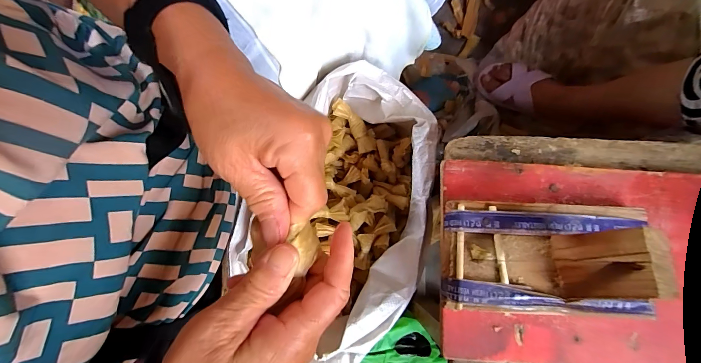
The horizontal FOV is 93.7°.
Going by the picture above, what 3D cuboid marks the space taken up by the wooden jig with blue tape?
[{"bbox_3d":[0.155,0.055,0.238,0.158,0.089,0.085,2,78,1],"label":"wooden jig with blue tape"}]

